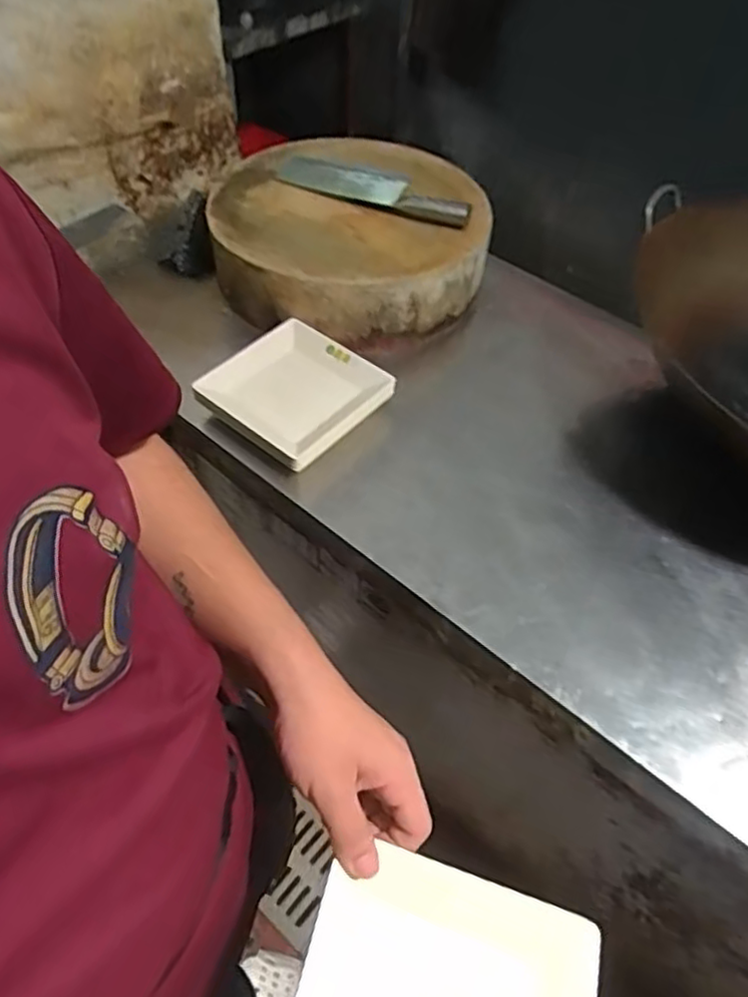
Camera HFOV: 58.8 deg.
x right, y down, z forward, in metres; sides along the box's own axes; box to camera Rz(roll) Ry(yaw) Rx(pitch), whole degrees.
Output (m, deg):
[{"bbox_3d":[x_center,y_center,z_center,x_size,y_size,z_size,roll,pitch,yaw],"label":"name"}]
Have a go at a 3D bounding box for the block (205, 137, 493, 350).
[{"bbox_3d":[-0.042,-0.416,1.048,0.407,0.127,0.431,2,52,-2],"label":"block"}]

